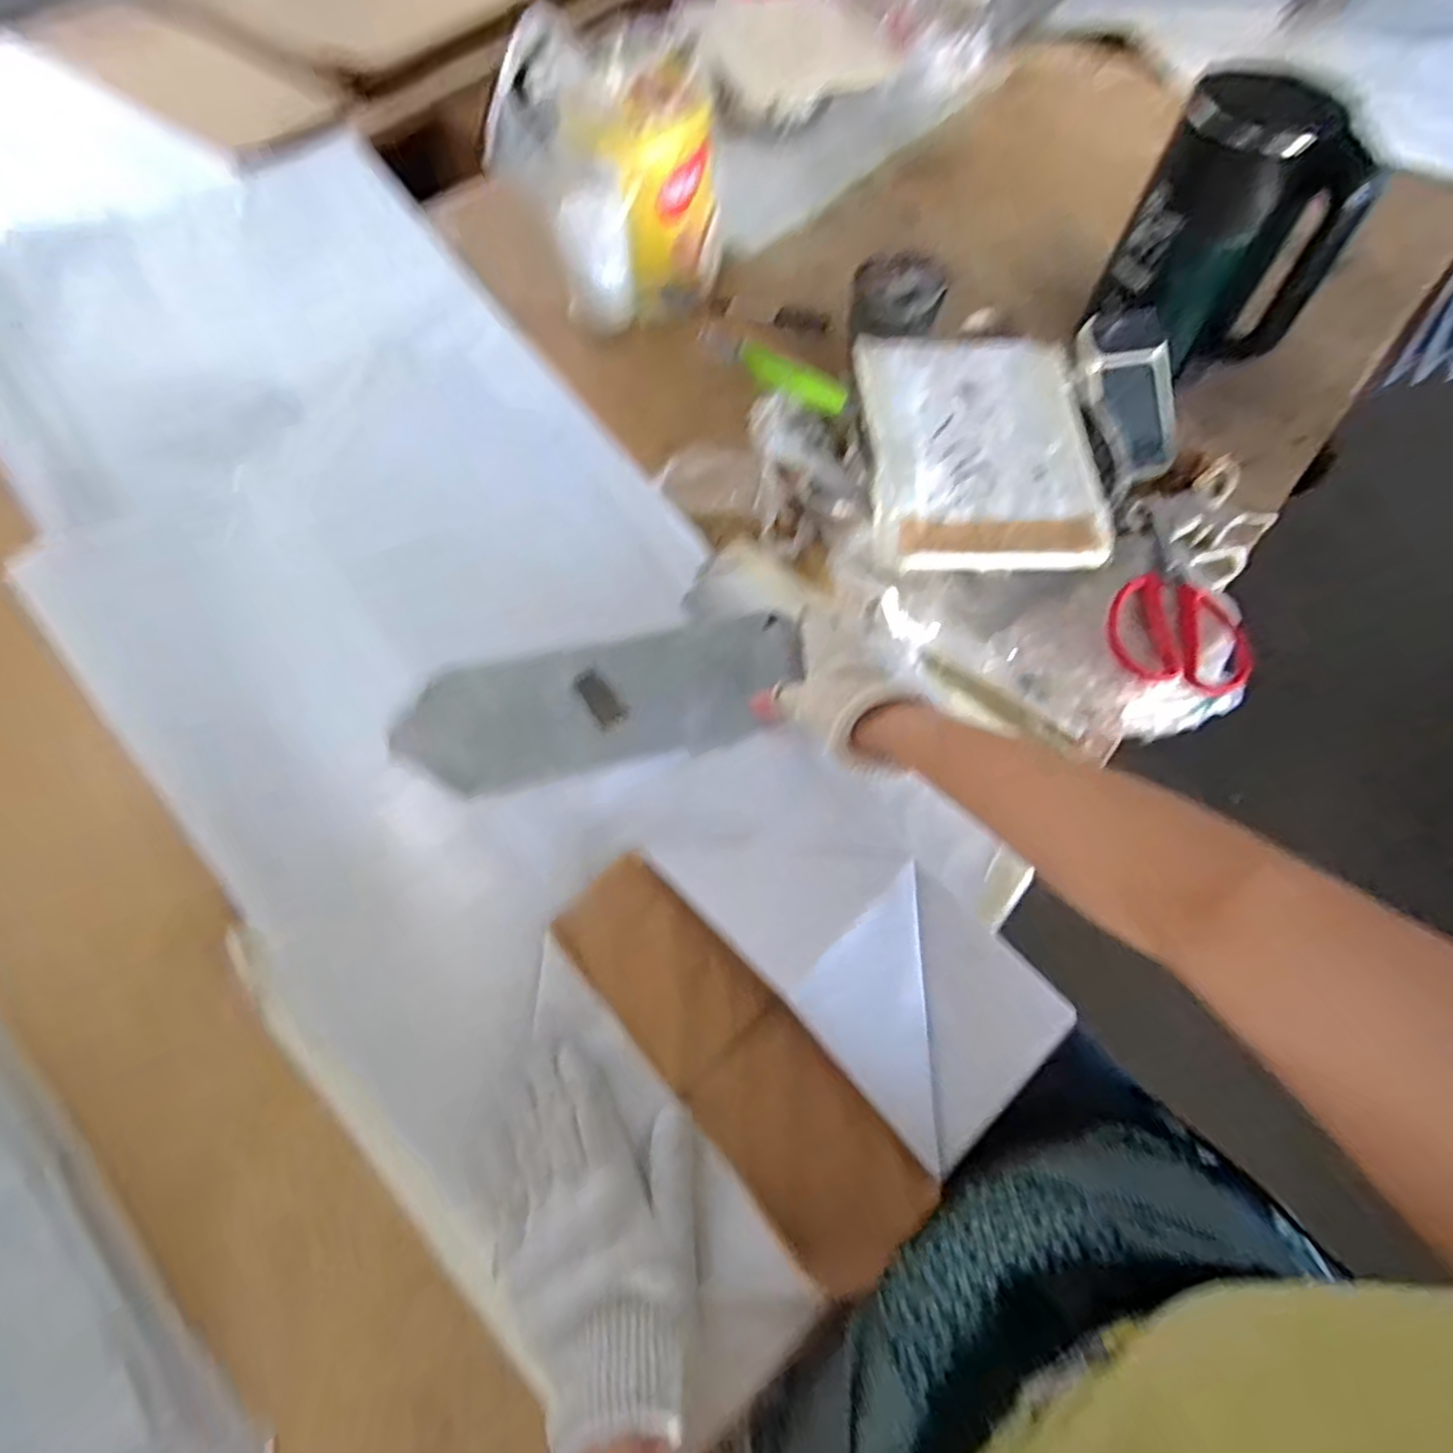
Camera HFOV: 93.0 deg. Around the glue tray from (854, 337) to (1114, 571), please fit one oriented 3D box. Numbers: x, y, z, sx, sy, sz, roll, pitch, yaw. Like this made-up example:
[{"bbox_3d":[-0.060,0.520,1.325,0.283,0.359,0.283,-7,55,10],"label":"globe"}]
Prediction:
[{"bbox_3d":[0.208,-0.232,0.566,0.178,0.022,0.240,0,63,-1],"label":"glue tray"}]

